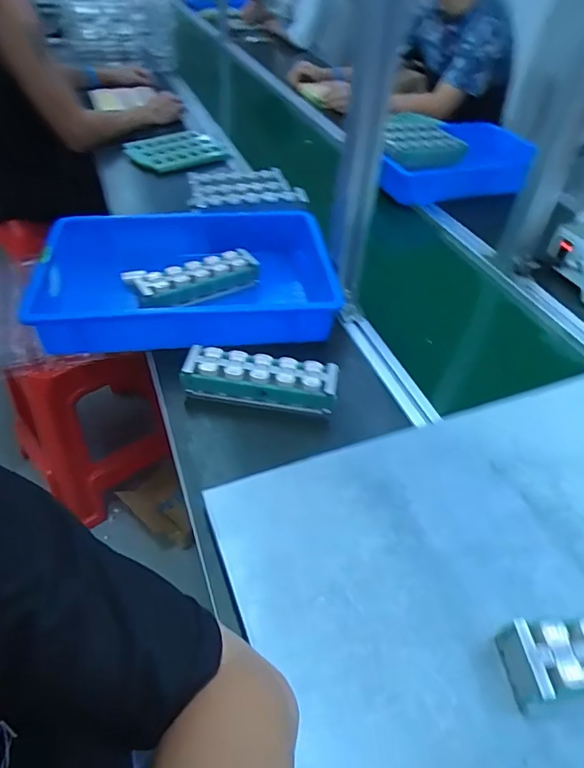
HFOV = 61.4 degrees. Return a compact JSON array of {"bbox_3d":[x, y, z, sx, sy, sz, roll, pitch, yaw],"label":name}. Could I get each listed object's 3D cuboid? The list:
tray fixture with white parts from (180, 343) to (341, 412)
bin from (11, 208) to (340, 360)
[{"bbox_3d":[-0.039,-0.007,0.631,0.190,0.046,0.051,7,47,5],"label":"tray fixture with white parts"},{"bbox_3d":[-0.151,-0.168,0.763,0.430,0.086,0.285,-5,47,-7],"label":"bin"}]

